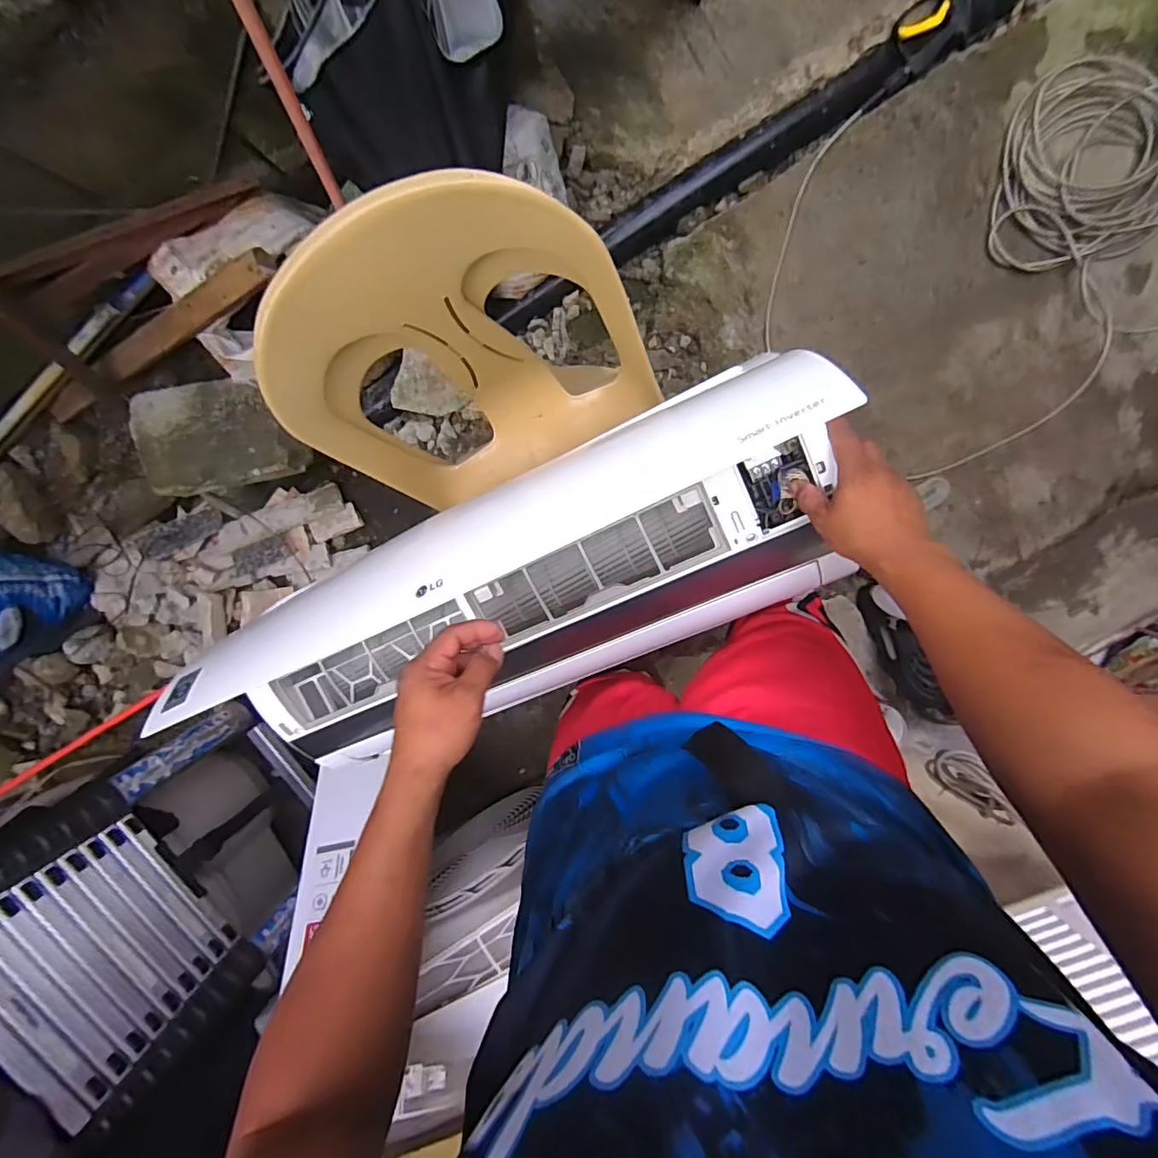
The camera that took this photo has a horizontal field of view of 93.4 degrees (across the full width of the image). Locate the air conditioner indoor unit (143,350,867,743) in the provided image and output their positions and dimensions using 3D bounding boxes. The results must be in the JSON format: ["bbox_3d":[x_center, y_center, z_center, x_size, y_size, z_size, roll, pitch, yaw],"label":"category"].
[{"bbox_3d":[-0.087,0.034,0.634,0.766,0.231,0.210,-21,97,15],"label":"air conditioner indoor unit"}]

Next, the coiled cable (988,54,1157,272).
[{"bbox_3d":[1.111,-0.855,1.109,0.483,0.048,0.369,-5,101,5],"label":"coiled cable"}]

